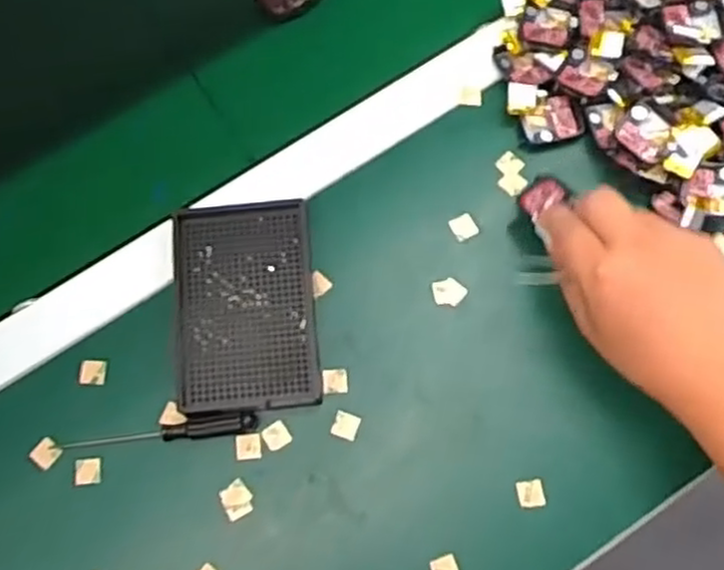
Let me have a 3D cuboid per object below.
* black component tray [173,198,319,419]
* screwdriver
[{"bbox_3d":[-0.077,0.011,0.507,0.090,0.020,0.143,-6,73,0],"label":"black component tray"},{"bbox_3d":[-0.134,0.096,0.489,0.133,0.011,0.011,-8,73,0],"label":"screwdriver"}]

